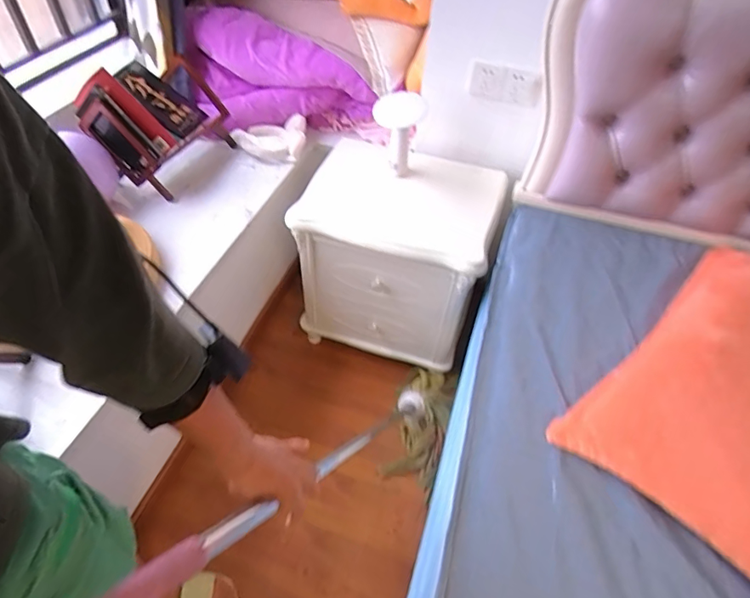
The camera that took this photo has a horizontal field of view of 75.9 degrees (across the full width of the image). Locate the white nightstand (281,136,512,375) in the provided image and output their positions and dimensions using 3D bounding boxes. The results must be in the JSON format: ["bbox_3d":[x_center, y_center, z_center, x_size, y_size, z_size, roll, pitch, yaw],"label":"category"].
[{"bbox_3d":[0.047,-0.135,1.345,0.497,0.458,0.384,17,50,11],"label":"white nightstand"}]

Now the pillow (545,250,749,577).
[{"bbox_3d":[0.685,0.154,0.825,0.648,0.099,0.419,-34,59,-28],"label":"pillow"}]

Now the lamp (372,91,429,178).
[{"bbox_3d":[0.053,-0.391,1.139,0.115,0.176,0.118,3,49,-1],"label":"lamp"}]

